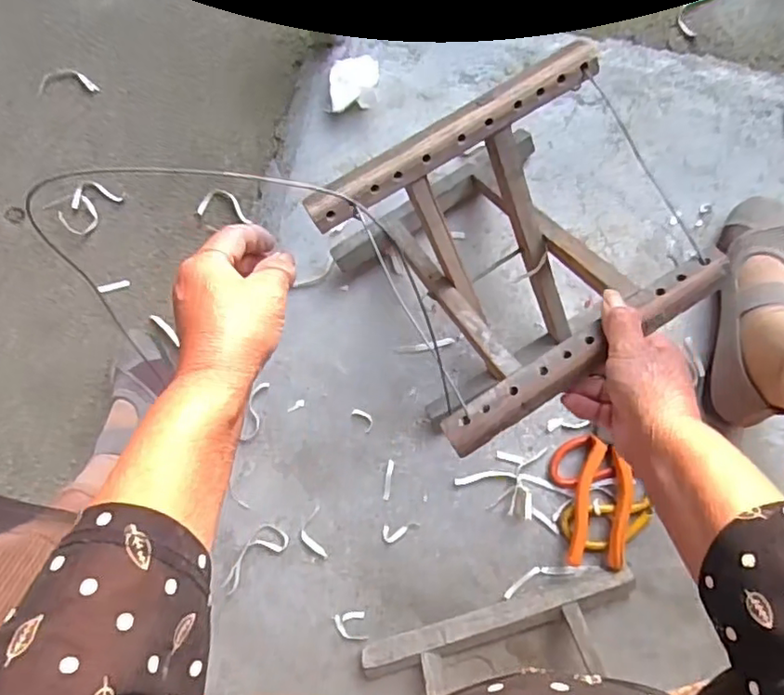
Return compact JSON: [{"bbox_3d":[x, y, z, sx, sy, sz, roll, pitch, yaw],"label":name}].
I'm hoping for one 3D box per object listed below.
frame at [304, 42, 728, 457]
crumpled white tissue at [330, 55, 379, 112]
[{"bbox_3d":[0.097,-0.076,0.534,0.236,0.205,0.228,-33,84,2],"label":"frame"},{"bbox_3d":[-0.042,-0.292,0.656,0.051,0.027,0.066,-2,86,5],"label":"crumpled white tissue"}]

